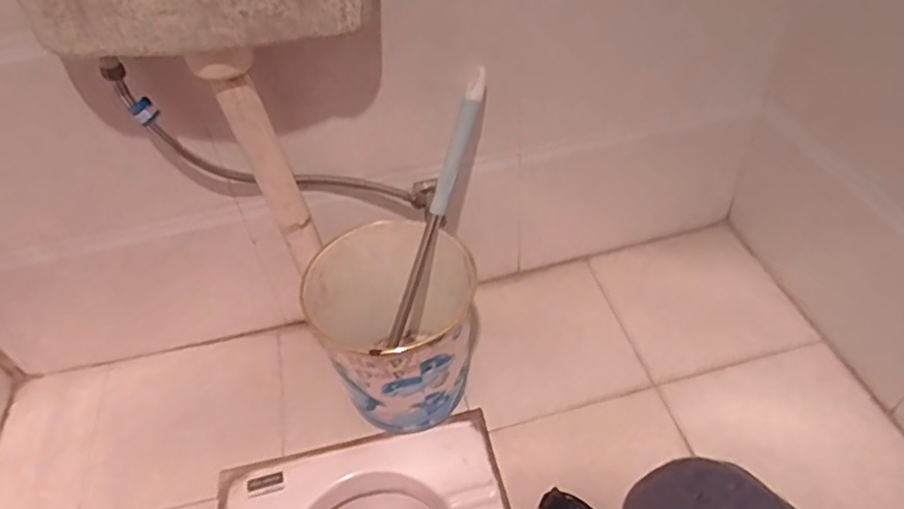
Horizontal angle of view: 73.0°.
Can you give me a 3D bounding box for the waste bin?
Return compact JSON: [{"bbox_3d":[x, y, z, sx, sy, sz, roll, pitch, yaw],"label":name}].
[{"bbox_3d":[-0.086,0.122,0.975,0.240,0.262,0.253,-2,45,2],"label":"waste bin"}]

